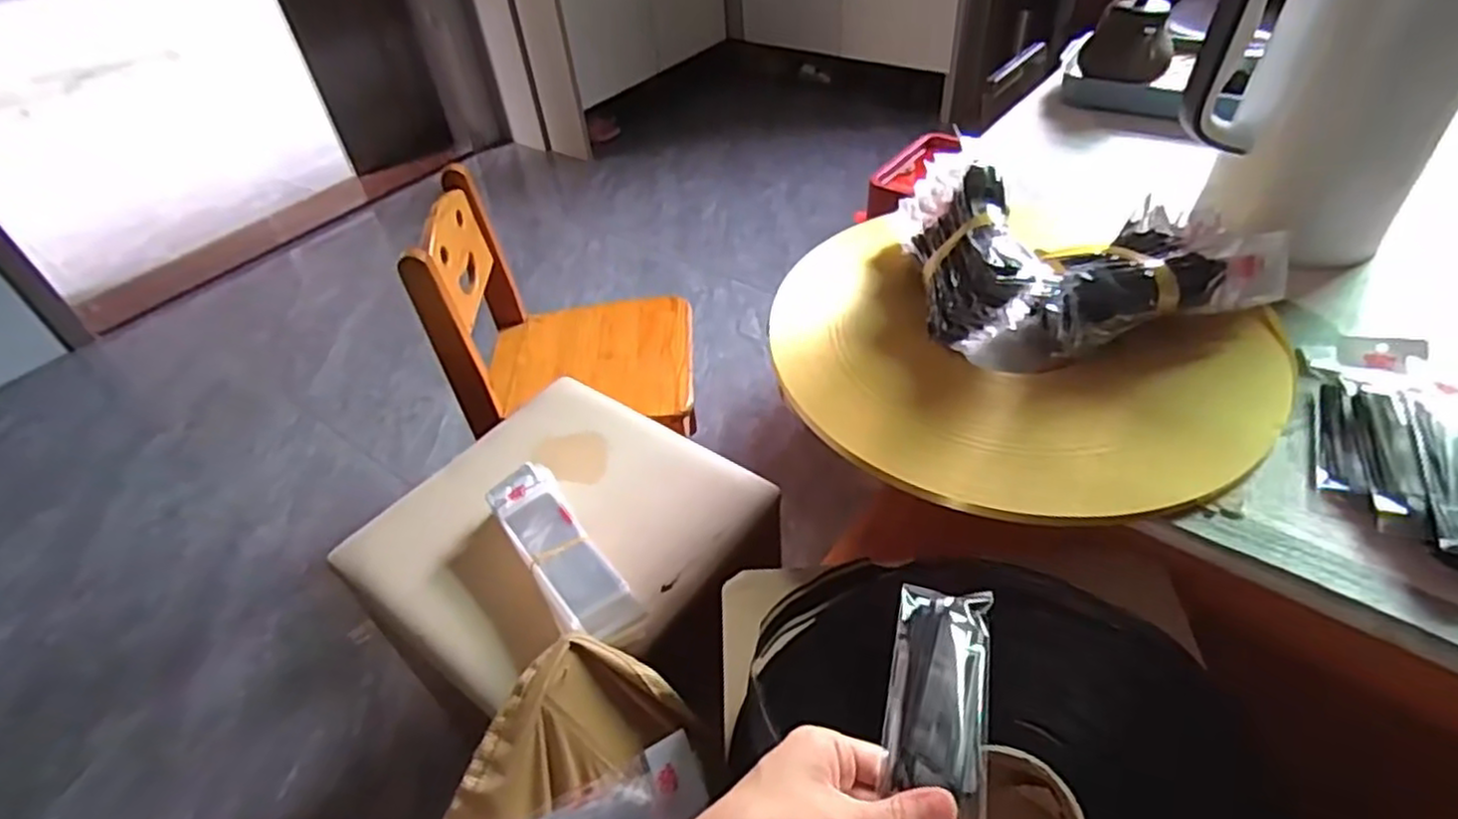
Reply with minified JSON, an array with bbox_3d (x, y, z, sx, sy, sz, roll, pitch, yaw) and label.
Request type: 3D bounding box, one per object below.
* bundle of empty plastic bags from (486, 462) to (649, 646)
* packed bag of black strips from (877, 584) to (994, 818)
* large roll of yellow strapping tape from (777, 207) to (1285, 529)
[{"bbox_3d":[-0.151,0.129,0.655,0.065,0.026,0.217,-28,48,-21],"label":"bundle of empty plastic bags"},{"bbox_3d":[0.103,0.155,0.348,0.052,0.017,0.168,3,39,9],"label":"packed bag of black strips"},{"bbox_3d":[0.225,-0.058,0.583,0.366,0.023,0.357,-3,44,3],"label":"large roll of yellow strapping tape"}]

